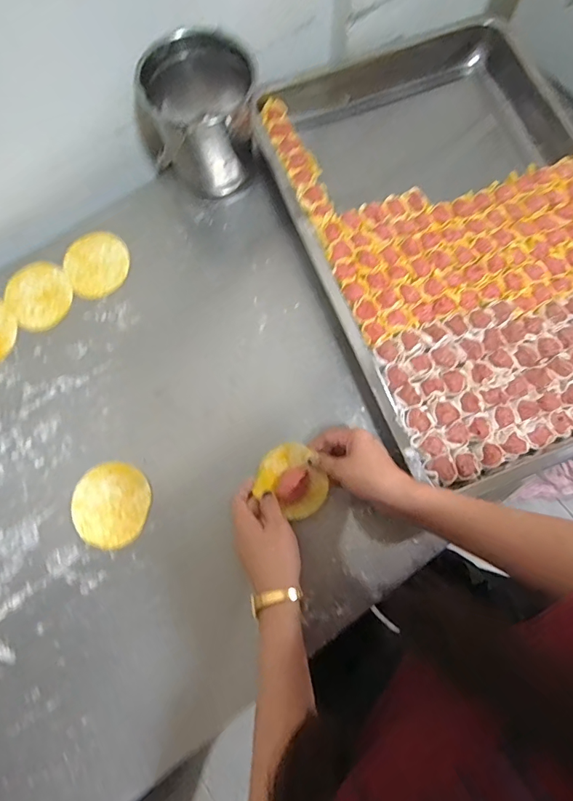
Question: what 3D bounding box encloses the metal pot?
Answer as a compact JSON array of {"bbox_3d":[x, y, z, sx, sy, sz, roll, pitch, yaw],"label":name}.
[{"bbox_3d":[-0.108,-0.345,0.566,0.125,0.158,0.122,0,75,-1],"label":"metal pot"}]

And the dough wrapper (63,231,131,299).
[{"bbox_3d":[-0.248,-0.180,0.598,0.082,0.007,0.089,0,75,-1],"label":"dough wrapper"}]

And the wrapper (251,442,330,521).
[{"bbox_3d":[0.008,0.086,0.504,0.079,0.030,0.069,35,77,8],"label":"wrapper"}]

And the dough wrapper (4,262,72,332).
[{"bbox_3d":[-0.318,-0.136,0.587,0.080,0.004,0.092,-36,79,-10],"label":"dough wrapper"}]

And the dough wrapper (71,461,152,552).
[{"bbox_3d":[-0.199,0.118,0.518,0.086,0.004,0.091,0,78,-1],"label":"dough wrapper"}]

